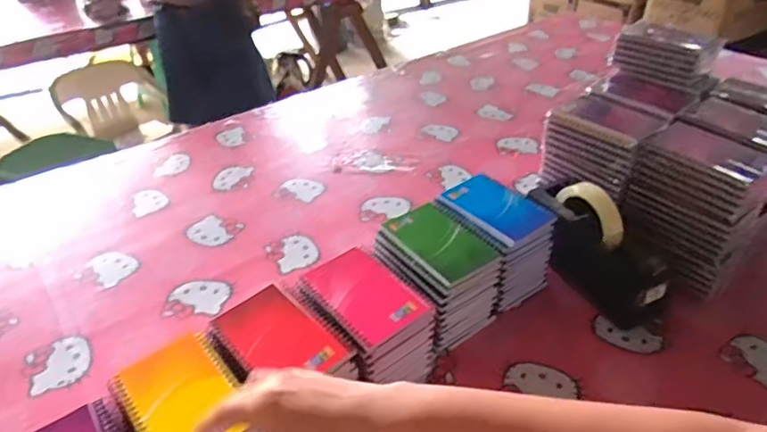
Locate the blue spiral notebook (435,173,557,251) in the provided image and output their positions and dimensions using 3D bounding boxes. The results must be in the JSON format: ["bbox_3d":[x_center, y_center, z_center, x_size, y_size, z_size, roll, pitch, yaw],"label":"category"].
[{"bbox_3d":[0.140,-0.011,0.686,0.089,0.020,0.122,-24,40,-28],"label":"blue spiral notebook"}]

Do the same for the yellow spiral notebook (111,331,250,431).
[{"bbox_3d":[-0.178,0.161,0.481,0.087,0.010,0.128,-26,41,-30],"label":"yellow spiral notebook"}]

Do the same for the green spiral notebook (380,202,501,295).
[{"bbox_3d":[0.064,0.031,0.636,0.087,0.015,0.124,-24,42,-27],"label":"green spiral notebook"}]

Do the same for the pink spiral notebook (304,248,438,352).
[{"bbox_3d":[-0.021,0.082,0.578,0.084,0.012,0.125,-26,43,-30],"label":"pink spiral notebook"}]

